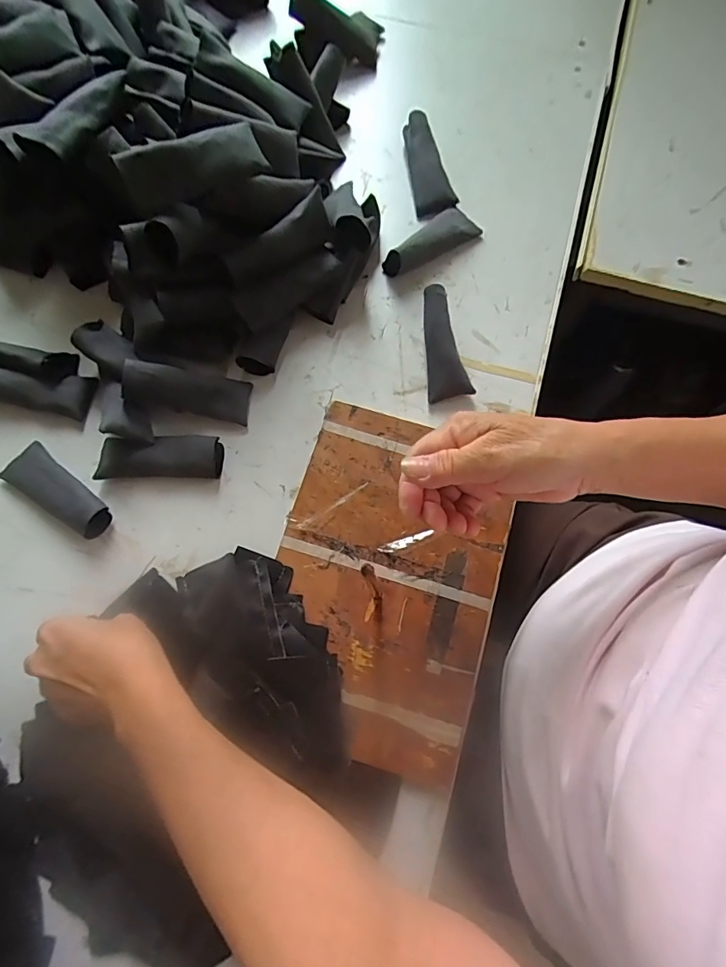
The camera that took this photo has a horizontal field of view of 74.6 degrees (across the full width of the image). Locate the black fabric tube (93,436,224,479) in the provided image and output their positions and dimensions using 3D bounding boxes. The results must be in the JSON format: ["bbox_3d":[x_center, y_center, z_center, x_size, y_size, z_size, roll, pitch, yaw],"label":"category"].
[{"bbox_3d":[-0.174,-0.024,0.416,0.102,0.022,0.037,0,75,0],"label":"black fabric tube"}]

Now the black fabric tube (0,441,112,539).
[{"bbox_3d":[-0.262,0.005,0.407,0.110,0.024,0.037,33,77,8],"label":"black fabric tube"}]

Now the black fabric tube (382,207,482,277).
[{"bbox_3d":[0.067,-0.243,0.473,0.104,0.032,0.039,-34,77,-9],"label":"black fabric tube"}]

